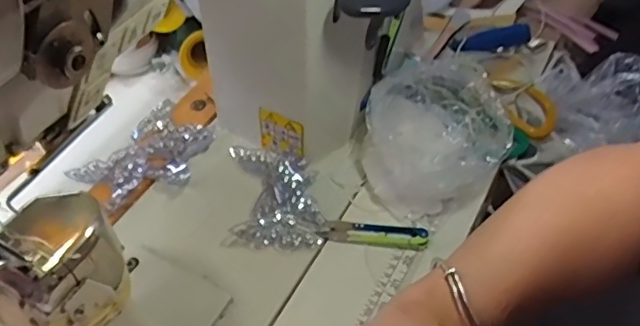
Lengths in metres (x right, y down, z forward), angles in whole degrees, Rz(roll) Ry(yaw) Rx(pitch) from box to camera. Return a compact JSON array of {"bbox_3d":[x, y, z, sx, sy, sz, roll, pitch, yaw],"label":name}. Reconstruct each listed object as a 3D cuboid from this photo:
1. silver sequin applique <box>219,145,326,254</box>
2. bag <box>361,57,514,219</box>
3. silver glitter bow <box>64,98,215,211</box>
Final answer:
[{"bbox_3d":[-0.043,0.027,0.552,0.089,0.025,0.112,-2,46,4],"label":"silver sequin applique"},{"bbox_3d":[0.110,-0.029,0.549,0.137,0.090,0.115,-22,48,-15],"label":"bag"},{"bbox_3d":[-0.169,-0.009,0.583,0.108,0.026,0.134,26,54,27],"label":"silver glitter bow"}]

